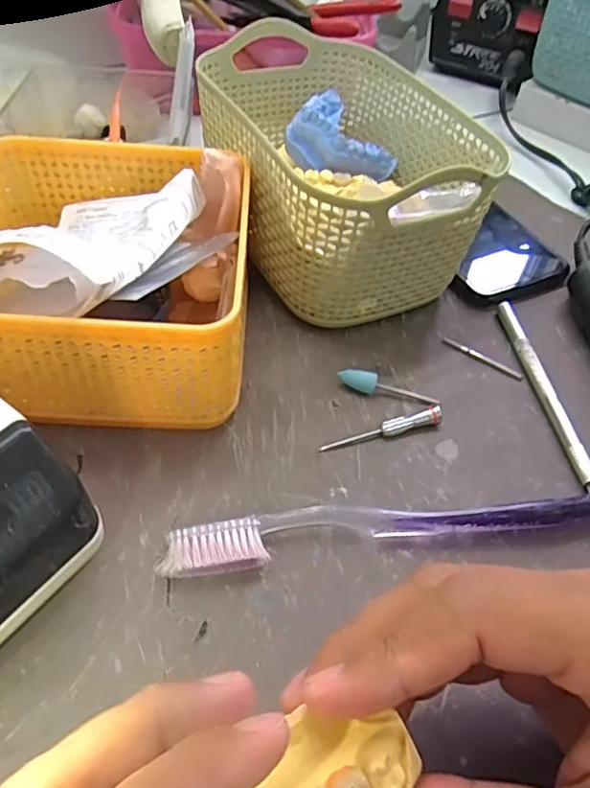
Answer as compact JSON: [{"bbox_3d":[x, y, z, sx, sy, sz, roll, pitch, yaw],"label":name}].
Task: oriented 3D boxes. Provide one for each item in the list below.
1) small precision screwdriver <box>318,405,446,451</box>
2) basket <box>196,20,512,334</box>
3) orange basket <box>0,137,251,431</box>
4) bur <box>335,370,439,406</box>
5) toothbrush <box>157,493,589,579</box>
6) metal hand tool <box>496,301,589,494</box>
[{"bbox_3d":[0.040,0.016,0.270,0.059,0.008,0.008,-13,54,-17],"label":"small precision screwdriver"},{"bbox_3d":[0.023,-0.122,0.332,0.115,0.085,0.171,-15,54,-18],"label":"basket"},{"bbox_3d":[-0.089,-0.060,0.275,0.134,0.073,0.146,2,51,-5],"label":"orange basket"},{"bbox_3d":[0.045,-0.003,0.287,0.049,0.008,0.009,14,50,-11],"label":"bur"},{"bbox_3d":[0.044,0.051,0.236,0.187,0.016,0.020,-5,52,-10],"label":"toothbrush"},{"bbox_3d":[0.125,0.005,0.289,0.009,0.008,0.137,-4,51,-9],"label":"metal hand tool"}]

